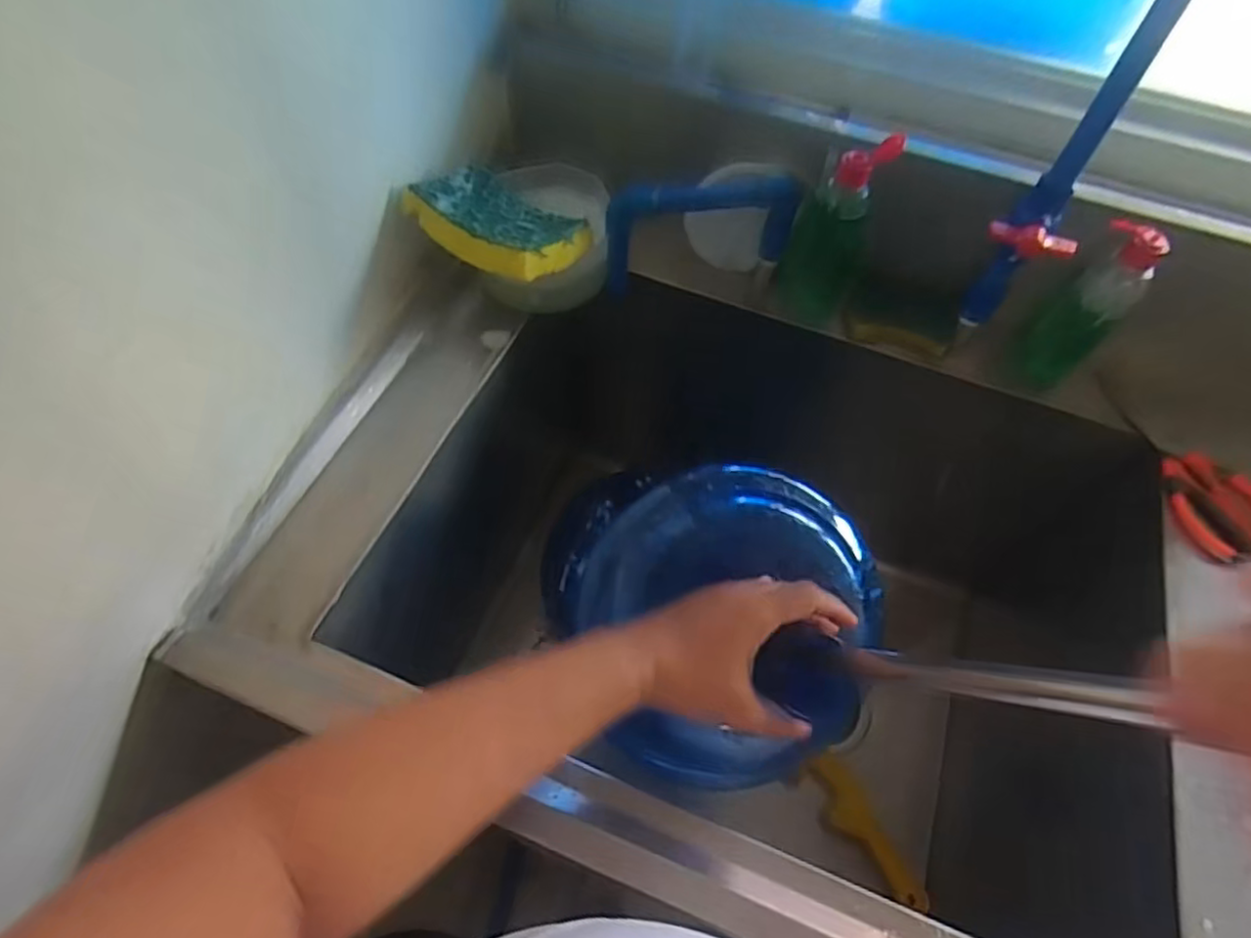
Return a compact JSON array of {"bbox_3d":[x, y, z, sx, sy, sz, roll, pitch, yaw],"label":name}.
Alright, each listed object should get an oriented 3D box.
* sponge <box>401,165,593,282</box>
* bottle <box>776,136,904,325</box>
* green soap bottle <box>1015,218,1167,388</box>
[{"bbox_3d":[-0.114,-0.218,0.592,0.142,0.034,0.104,31,61,15],"label":"sponge"},{"bbox_3d":[0.195,-0.221,0.637,0.072,0.170,0.045,24,60,11],"label":"bottle"},{"bbox_3d":[0.408,-0.143,0.603,0.045,0.165,0.061,-37,67,-23],"label":"green soap bottle"}]

